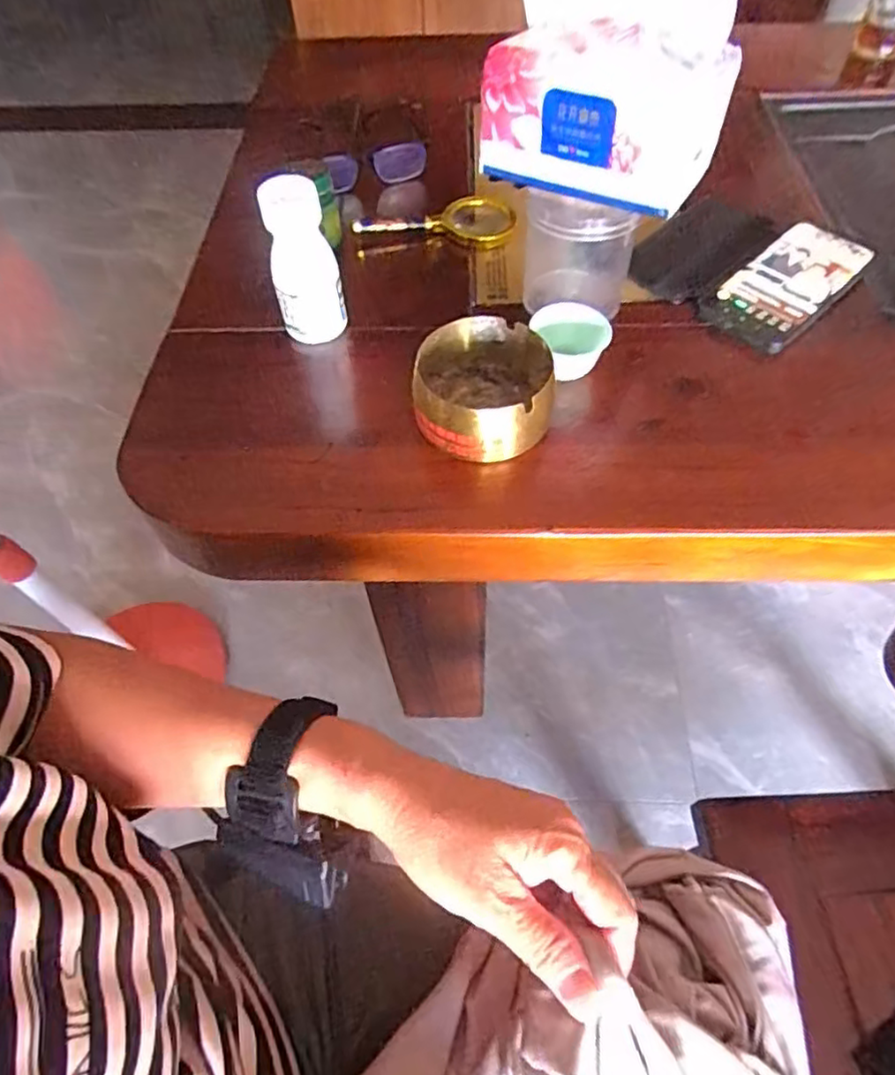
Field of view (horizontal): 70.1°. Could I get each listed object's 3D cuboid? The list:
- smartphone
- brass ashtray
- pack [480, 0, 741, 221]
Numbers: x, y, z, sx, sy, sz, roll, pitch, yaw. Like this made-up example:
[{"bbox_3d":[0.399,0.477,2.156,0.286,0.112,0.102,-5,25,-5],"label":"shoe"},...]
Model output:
[{"bbox_3d":[0.289,-0.216,0.538,0.166,0.010,0.077,-39,69,-19],"label":"smartphone"},{"bbox_3d":[0.025,-0.102,0.450,0.093,0.053,0.102,2,56,4],"label":"brass ashtray"},{"bbox_3d":[0.104,-0.300,0.416,0.140,0.127,0.079,30,62,20],"label":"pack"}]

